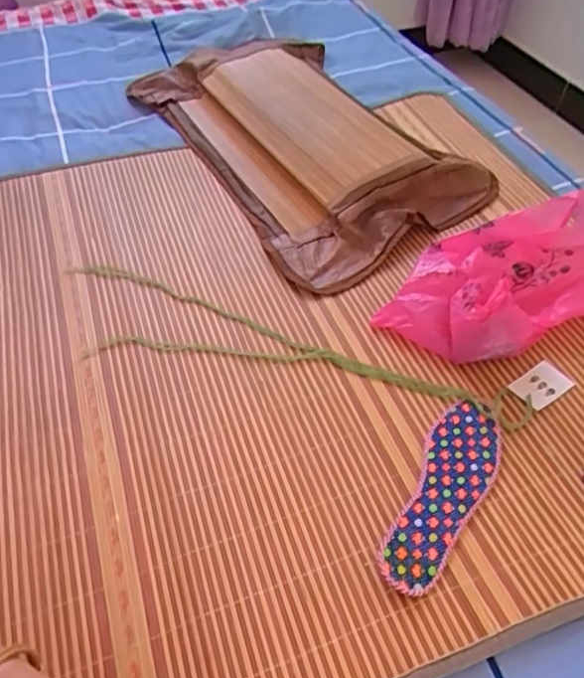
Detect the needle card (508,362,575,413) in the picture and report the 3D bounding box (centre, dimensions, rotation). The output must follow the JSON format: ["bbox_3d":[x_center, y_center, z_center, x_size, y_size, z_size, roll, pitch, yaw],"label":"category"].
[{"bbox_3d":[0.275,0.050,0.611,0.060,0.004,0.041,-28,55,-19],"label":"needle card"}]

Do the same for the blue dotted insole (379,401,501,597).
[{"bbox_3d":[0.144,0.143,0.528,0.063,0.012,0.207,26,57,22],"label":"blue dotted insole"}]

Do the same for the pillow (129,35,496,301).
[{"bbox_3d":[0.009,-0.347,0.926,0.361,0.065,0.635,-26,54,-17],"label":"pillow"}]

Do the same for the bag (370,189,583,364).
[{"bbox_3d":[0.245,-0.074,0.655,0.278,0.095,0.167,-18,52,-12],"label":"bag"}]

